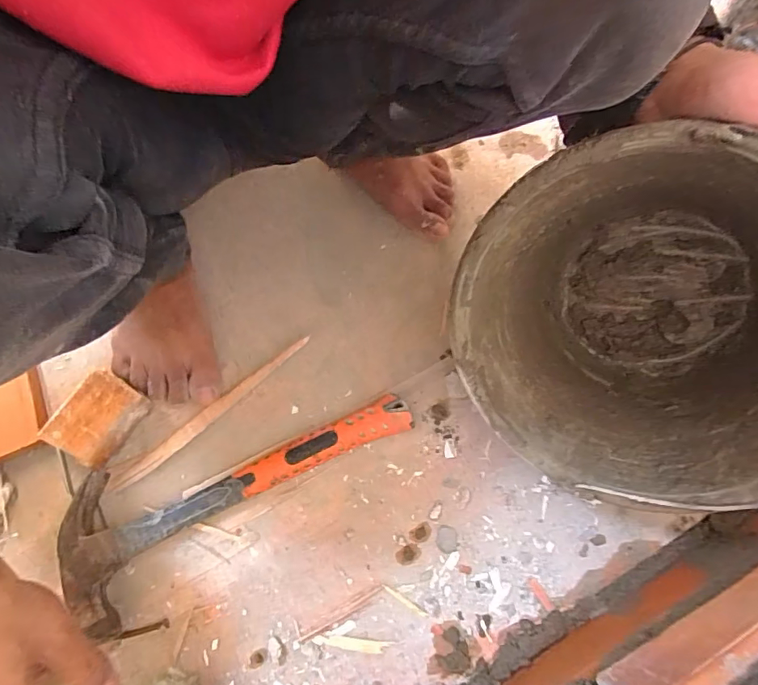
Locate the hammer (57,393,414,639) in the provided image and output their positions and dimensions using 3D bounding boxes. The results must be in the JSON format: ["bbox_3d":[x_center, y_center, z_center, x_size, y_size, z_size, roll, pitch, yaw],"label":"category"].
[{"bbox_3d":[-0.118,0.119,0.405,0.301,0.029,0.112,-26,72,-11],"label":"hammer"}]

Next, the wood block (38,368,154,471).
[{"bbox_3d":[-0.252,0.068,0.418,0.053,0.036,0.072,29,71,9],"label":"wood block"}]

